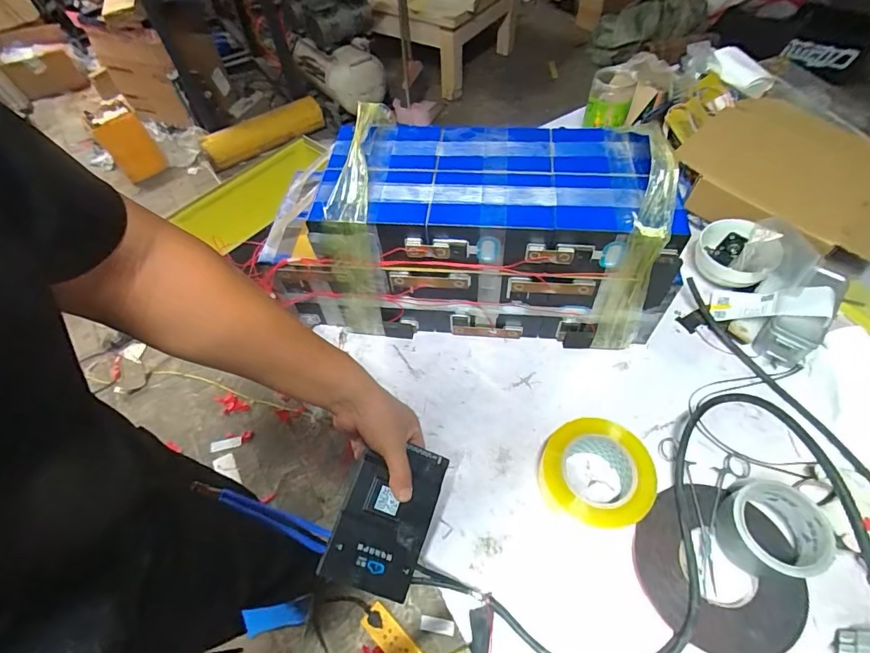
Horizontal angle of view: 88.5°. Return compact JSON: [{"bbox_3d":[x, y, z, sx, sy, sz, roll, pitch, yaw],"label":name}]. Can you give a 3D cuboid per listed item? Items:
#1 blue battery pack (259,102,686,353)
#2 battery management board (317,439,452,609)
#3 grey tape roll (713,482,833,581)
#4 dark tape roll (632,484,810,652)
[{"bbox_3d":[0.041,-0.128,0.653,0.536,0.254,0.205,4,55,9],"label":"blue battery pack"},{"bbox_3d":[-0.053,0.212,0.505,0.101,0.011,0.157,25,68,-9],"label":"battery management board"},{"bbox_3d":[0.370,0.225,0.493,0.090,0.062,0.093,-2,57,3],"label":"grey tape roll"},{"bbox_3d":[0.318,0.269,0.499,0.169,0.019,0.164,-2,56,2],"label":"dark tape roll"}]

